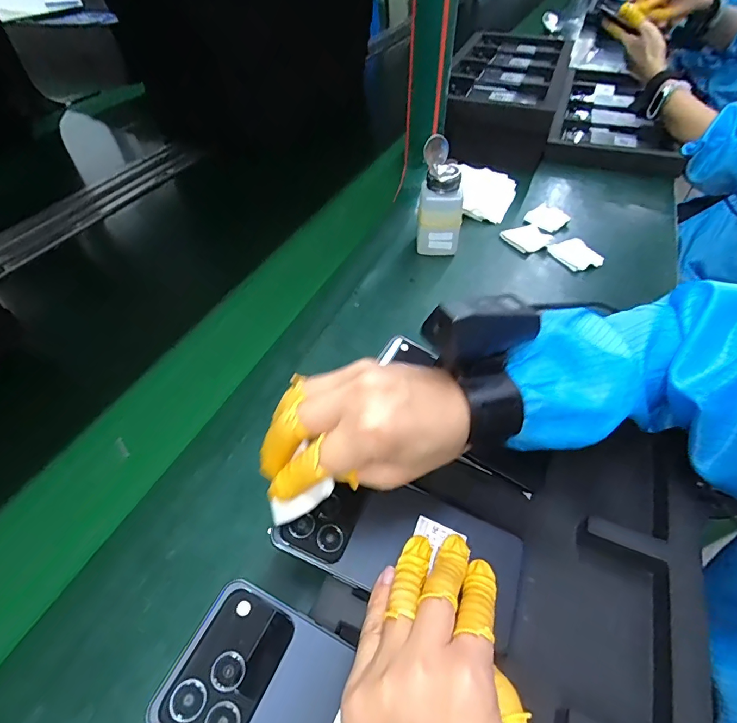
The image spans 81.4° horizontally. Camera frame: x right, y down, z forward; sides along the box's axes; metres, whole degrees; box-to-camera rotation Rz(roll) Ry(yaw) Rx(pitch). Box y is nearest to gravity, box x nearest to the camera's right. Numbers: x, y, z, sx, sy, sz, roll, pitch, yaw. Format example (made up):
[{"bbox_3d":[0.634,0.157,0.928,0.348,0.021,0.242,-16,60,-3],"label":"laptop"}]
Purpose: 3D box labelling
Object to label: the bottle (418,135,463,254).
[{"bbox_3d":[0.091,-0.198,0.531,0.055,0.130,0.044,2,49,1],"label":"bottle"}]

